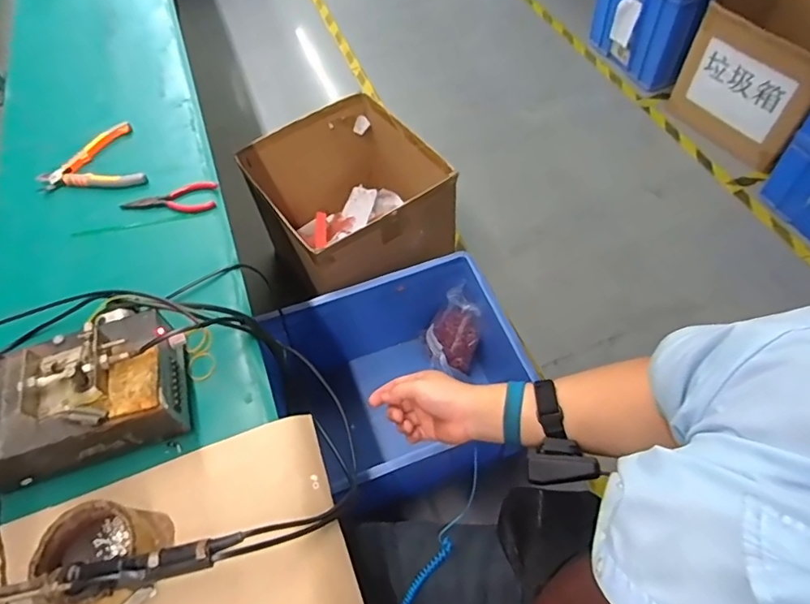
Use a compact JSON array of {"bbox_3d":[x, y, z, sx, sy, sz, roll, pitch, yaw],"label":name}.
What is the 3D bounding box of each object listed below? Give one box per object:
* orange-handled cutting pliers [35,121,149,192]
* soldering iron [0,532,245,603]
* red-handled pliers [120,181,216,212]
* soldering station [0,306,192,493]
[{"bbox_3d":[-0.452,-0.194,0.739,0.135,0.019,0.135,-24,58,-12],"label":"orange-handled cutting pliers"},{"bbox_3d":[-0.232,0.208,0.399,0.204,0.018,0.025,-8,56,-1],"label":"soldering iron"},{"bbox_3d":[-0.314,-0.133,0.681,0.128,0.020,0.035,-8,56,-1],"label":"red-handled pliers"},{"bbox_3d":[-0.328,0.077,0.491,0.211,0.107,0.142,-16,57,-6],"label":"soldering station"}]

